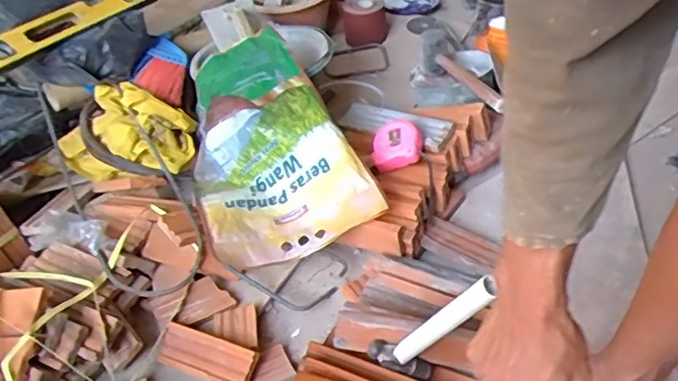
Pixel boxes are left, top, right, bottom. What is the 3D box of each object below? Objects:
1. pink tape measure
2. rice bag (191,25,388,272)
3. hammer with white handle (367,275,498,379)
[{"bbox_3d":[0.103,-0.078,1.022,0.082,0.028,0.092,-1,69,12],"label":"pink tape measure"},{"bbox_3d":[-0.137,-0.075,0.984,0.264,0.096,0.419,-34,67,4],"label":"rice bag"},{"bbox_3d":[0.119,0.167,0.698,0.084,0.241,0.027,33,50,1],"label":"hammer with white handle"}]

